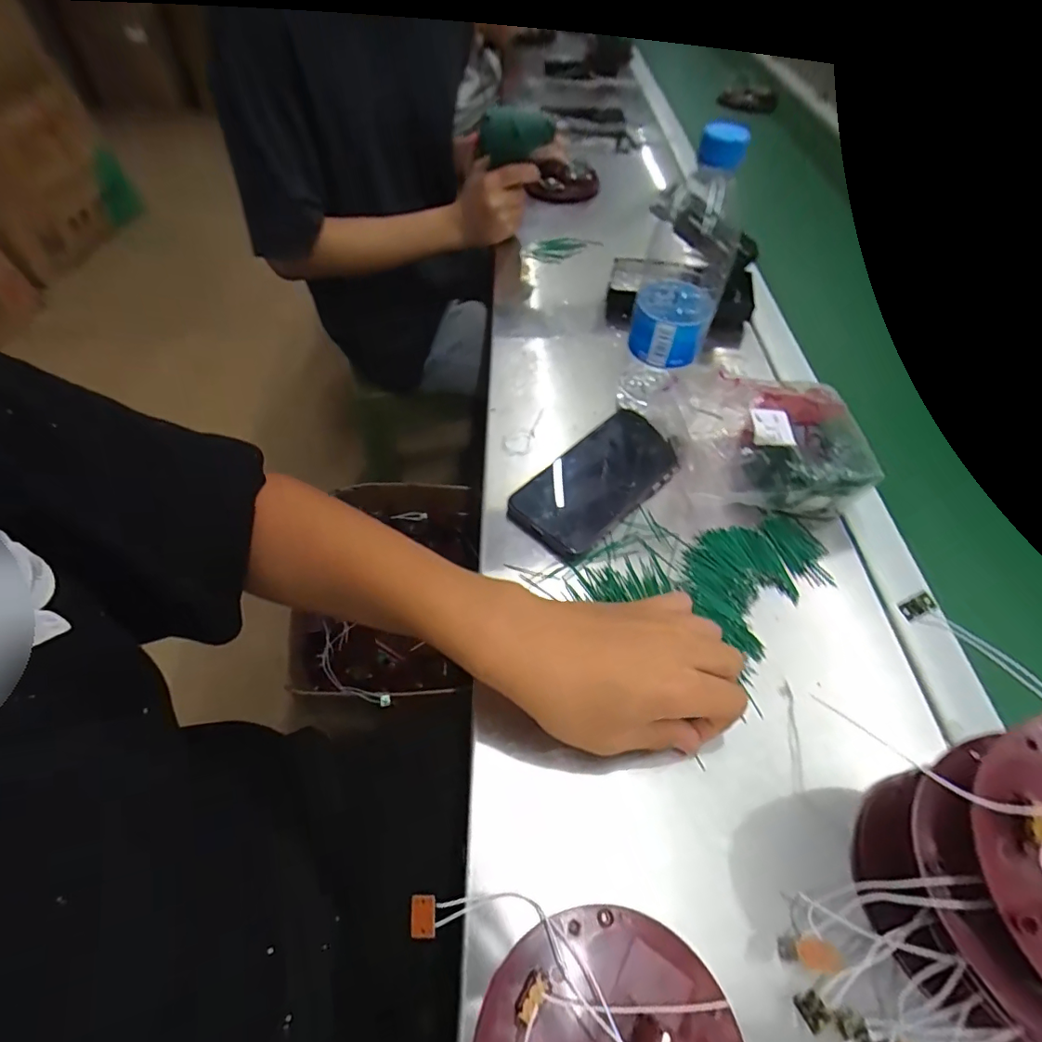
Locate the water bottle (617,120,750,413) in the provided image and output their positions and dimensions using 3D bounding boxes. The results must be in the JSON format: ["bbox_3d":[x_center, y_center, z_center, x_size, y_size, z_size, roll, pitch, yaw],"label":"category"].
[{"bbox_3d":[0.129,-0.184,0.425,0.062,0.208,0.076,16,55,11],"label":"water bottle"}]

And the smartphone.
[{"bbox_3d":[0.073,-0.038,0.442,0.171,0.013,0.078,-37,62,-24],"label":"smartphone"}]

